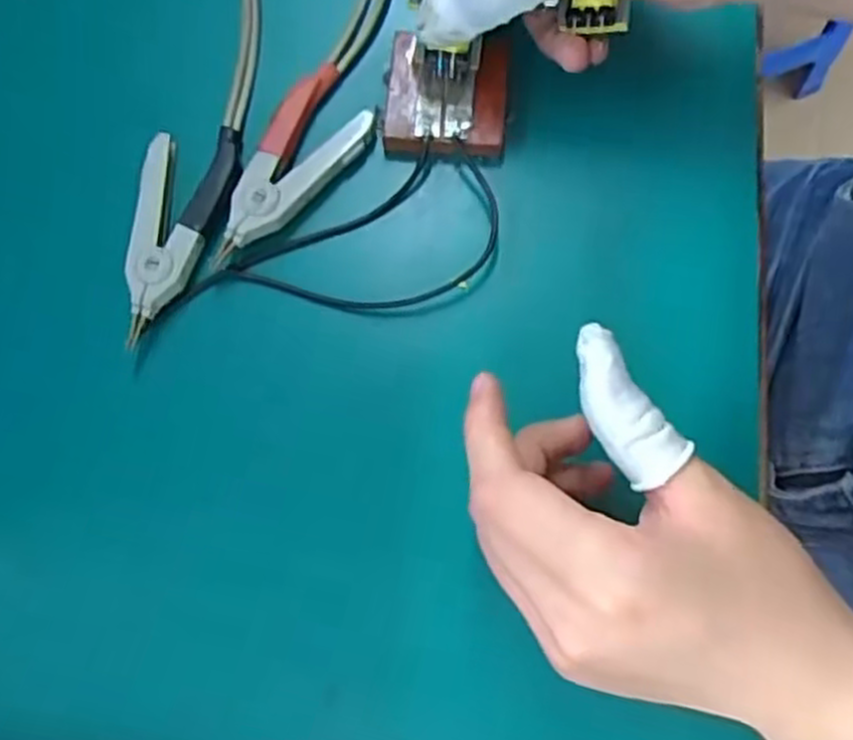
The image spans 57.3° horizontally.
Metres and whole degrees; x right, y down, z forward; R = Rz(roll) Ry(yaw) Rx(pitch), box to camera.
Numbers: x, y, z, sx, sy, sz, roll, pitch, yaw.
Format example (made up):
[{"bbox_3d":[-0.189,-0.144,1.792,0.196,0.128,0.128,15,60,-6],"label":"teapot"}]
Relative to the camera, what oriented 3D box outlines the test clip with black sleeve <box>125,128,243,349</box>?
[{"bbox_3d":[-0.097,-0.054,0.309,0.039,0.007,0.087,2,79,2],"label":"test clip with black sleeve"}]

